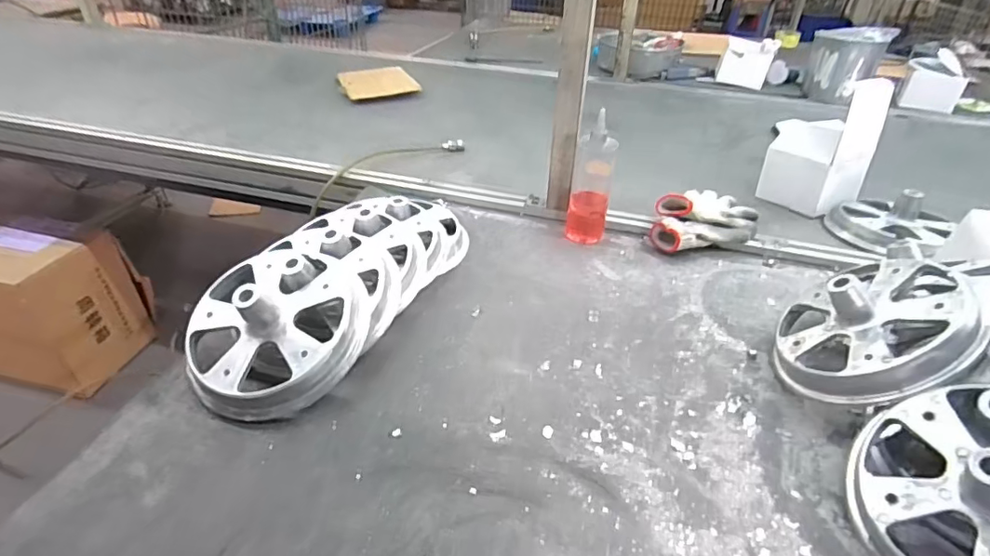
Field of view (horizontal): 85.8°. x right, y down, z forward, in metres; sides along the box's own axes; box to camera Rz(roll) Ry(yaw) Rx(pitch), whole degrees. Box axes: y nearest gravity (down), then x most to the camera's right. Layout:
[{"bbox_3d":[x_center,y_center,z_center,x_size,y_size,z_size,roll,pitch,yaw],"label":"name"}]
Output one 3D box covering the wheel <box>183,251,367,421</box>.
[{"bbox_3d":[-0.246,0.049,0.585,0.203,0.073,0.186,-1,62,1],"label":"wheel"}]

